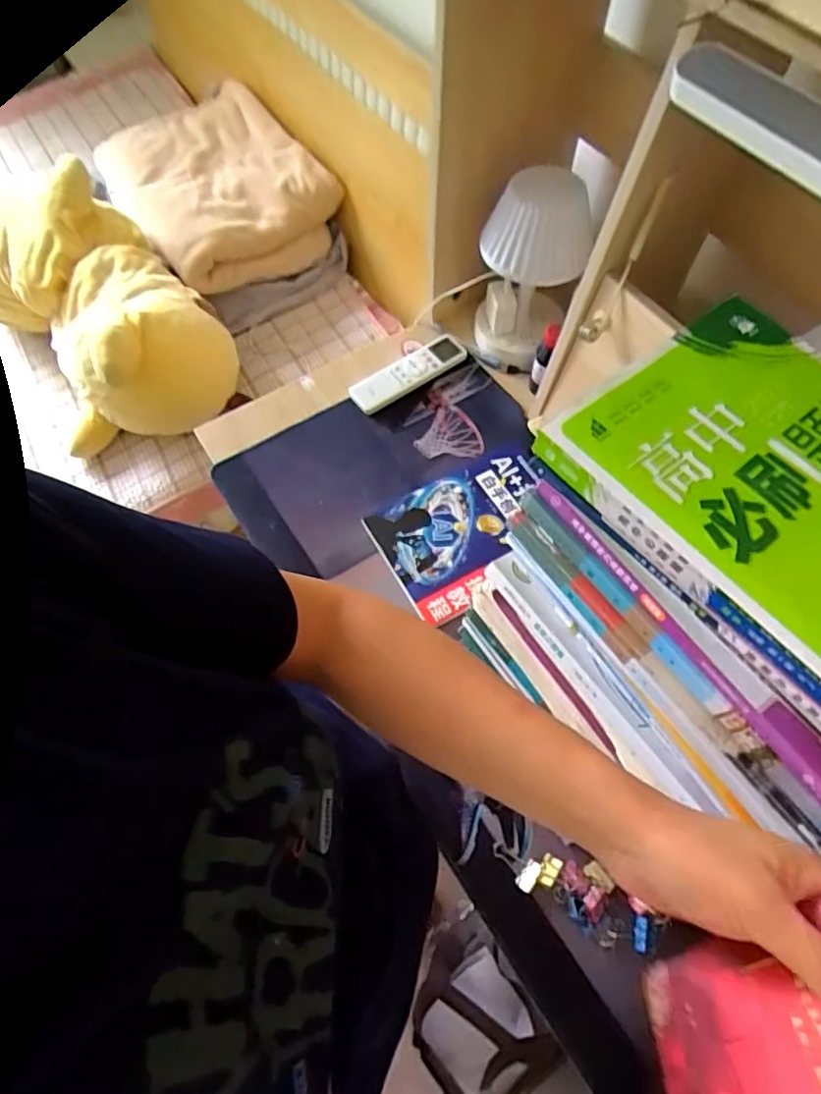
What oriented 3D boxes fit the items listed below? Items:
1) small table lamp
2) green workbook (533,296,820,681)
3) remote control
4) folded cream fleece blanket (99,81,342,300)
[{"bbox_3d":[0.141,-0.333,0.731,0.116,0.203,0.126,24,68,13],"label":"small table lamp"},{"bbox_3d":[0.253,-0.029,0.350,0.205,0.026,0.282,-38,69,-15],"label":"green workbook"},{"bbox_3d":[-0.003,-0.237,0.791,0.170,0.022,0.051,-35,68,-14],"label":"remote control"},{"bbox_3d":[-0.387,-0.711,1.158,0.341,0.172,0.386,-31,67,-12],"label":"folded cream fleece blanket"}]

